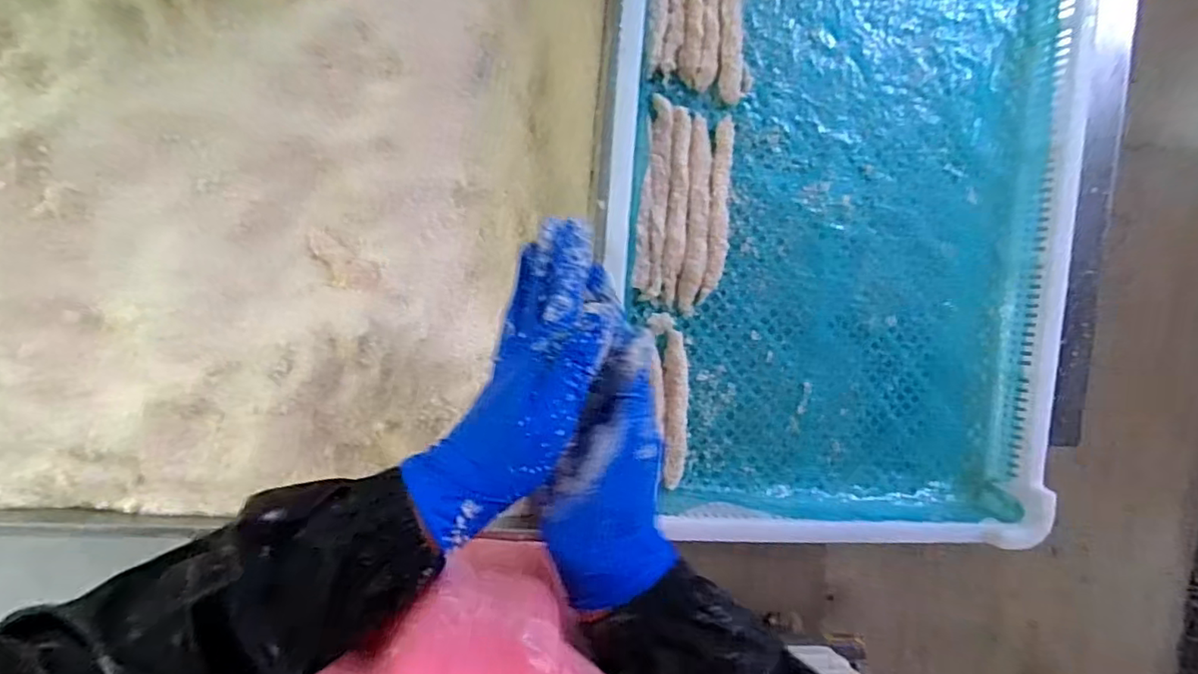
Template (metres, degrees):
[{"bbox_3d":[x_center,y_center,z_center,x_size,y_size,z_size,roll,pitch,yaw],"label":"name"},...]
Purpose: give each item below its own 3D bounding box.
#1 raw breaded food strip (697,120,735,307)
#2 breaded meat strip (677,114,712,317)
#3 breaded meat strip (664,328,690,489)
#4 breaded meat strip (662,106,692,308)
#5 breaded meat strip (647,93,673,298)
[{"bbox_3d":[0.100,-0.104,0.485,0.020,0.011,0.148,5,92,-10],"label":"raw breaded food strip"},{"bbox_3d":[0.080,-0.099,0.483,0.019,0.011,0.157,4,92,-10],"label":"breaded meat strip"},{"bbox_3d":[0.065,0.060,0.489,0.021,0.013,0.128,-1,93,-10],"label":"breaded meat strip"},{"bbox_3d":[0.063,-0.105,0.478,0.017,0.011,0.157,4,92,-10],"label":"breaded meat strip"},{"bbox_3d":[0.047,-0.114,0.475,0.016,0.012,0.159,3,92,-10],"label":"breaded meat strip"}]

